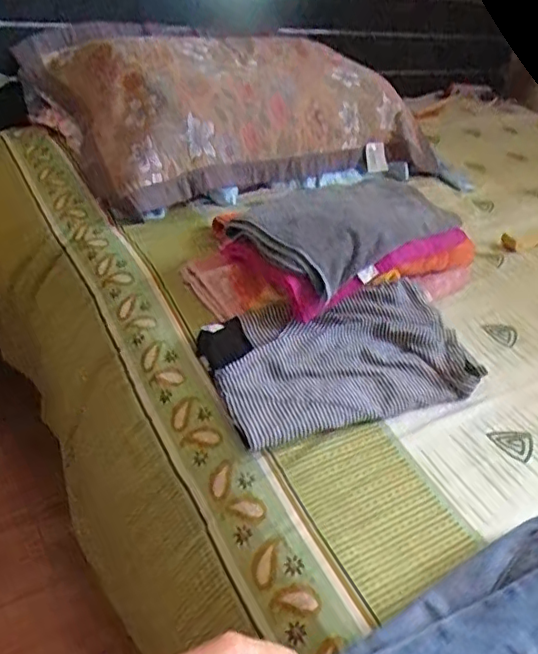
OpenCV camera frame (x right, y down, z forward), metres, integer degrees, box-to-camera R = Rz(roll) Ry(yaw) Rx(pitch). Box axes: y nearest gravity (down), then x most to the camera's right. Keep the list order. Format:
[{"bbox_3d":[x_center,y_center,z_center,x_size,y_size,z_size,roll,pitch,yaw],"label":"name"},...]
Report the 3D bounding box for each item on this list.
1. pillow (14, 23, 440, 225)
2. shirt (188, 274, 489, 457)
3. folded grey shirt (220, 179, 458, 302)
[{"bbox_3d":[-0.060,-0.394,1.054,0.639,0.173,0.380,-20,46,-32],"label":"pillow"},{"bbox_3d":[0.083,0.033,0.694,0.305,0.050,0.186,-11,43,-21],"label":"shirt"},{"bbox_3d":[0.120,-0.149,0.809,0.320,0.049,0.163,-26,49,-37],"label":"folded grey shirt"}]

